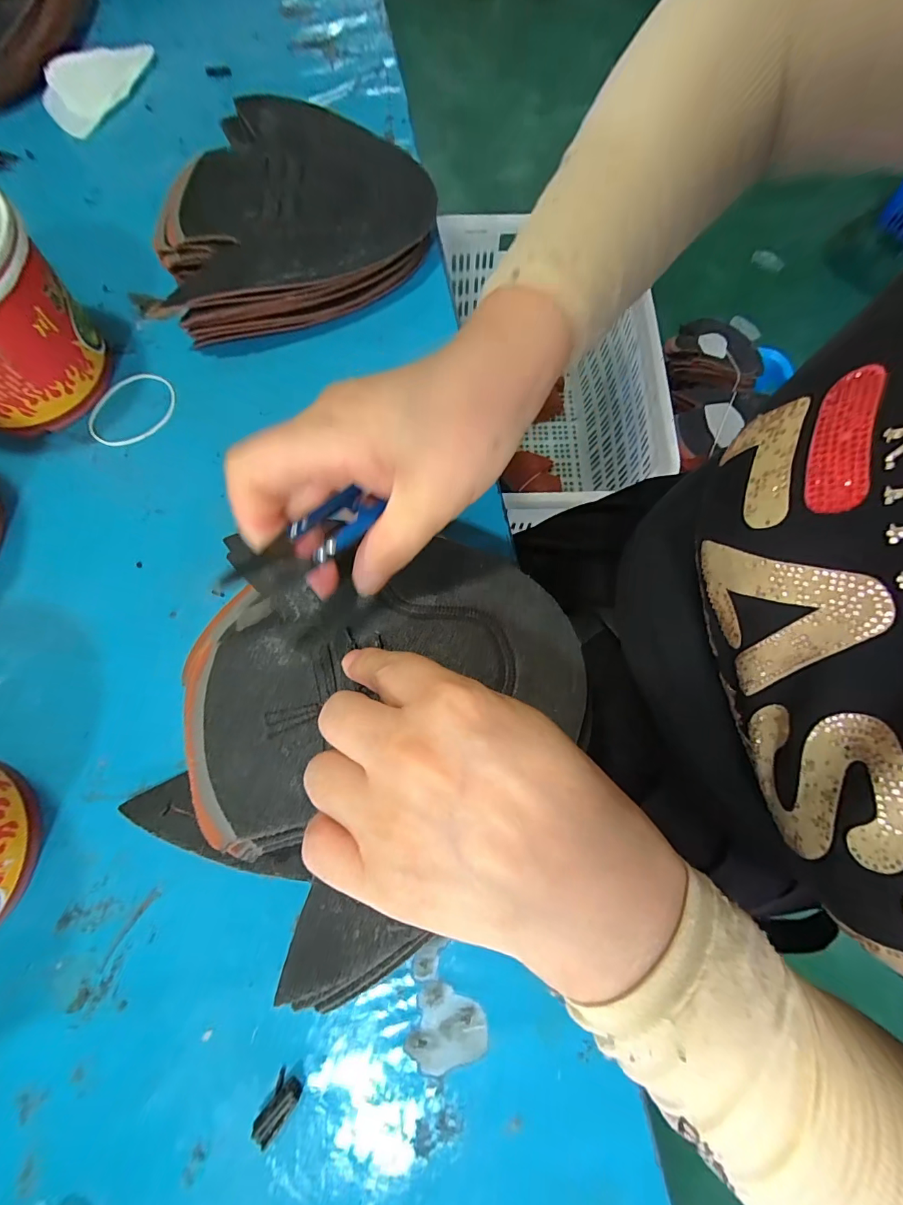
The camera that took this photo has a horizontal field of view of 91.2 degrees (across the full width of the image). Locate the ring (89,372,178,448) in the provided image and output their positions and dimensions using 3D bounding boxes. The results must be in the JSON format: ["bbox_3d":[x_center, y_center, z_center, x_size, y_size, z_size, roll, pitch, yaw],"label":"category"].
[{"bbox_3d":[-0.217,-0.132,0.301,0.058,0.004,0.058,0,73,0],"label":"ring"}]

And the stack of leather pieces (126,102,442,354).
[{"bbox_3d":[-0.121,-0.283,0.322,0.217,0.041,0.195,-11,74,-4],"label":"stack of leather pieces"}]

